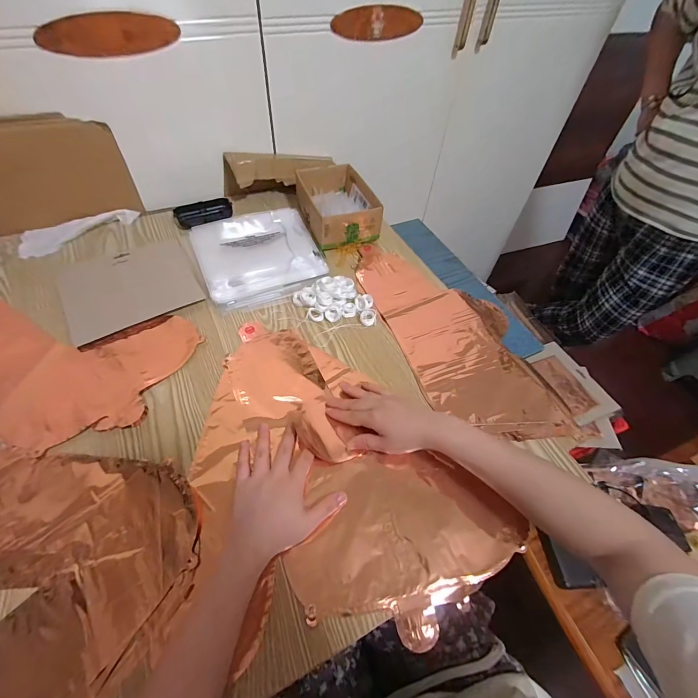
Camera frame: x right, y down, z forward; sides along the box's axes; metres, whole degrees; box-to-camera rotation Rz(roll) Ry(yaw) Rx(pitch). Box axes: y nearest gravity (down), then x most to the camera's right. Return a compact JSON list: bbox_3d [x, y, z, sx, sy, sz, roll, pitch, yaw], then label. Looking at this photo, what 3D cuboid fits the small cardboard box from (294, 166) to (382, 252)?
[{"bbox_3d":[-0.026,-0.296,0.712,0.128,0.064,0.201,-14,56,-14],"label":"small cardboard box"}]

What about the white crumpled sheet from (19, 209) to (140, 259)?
[{"bbox_3d":[-0.486,-0.213,0.634,0.190,0.016,0.069,-22,58,-19],"label":"white crumpled sheet"}]

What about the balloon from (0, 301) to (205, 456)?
[{"bbox_3d":[-0.462,0.000,0.494,0.436,0.018,0.221,15,54,7],"label":"balloon"}]

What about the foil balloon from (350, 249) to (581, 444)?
[{"bbox_3d":[0.169,-0.040,0.569,0.202,0.006,0.421,-17,57,-16],"label":"foil balloon"}]

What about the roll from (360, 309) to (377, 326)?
[{"bbox_3d":[0.032,-0.051,0.567,0.026,0.009,0.029,7,54,1],"label":"roll"}]

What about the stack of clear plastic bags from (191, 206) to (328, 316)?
[{"bbox_3d":[-0.166,-0.179,0.650,0.213,0.015,0.248,-19,57,-17],"label":"stack of clear plastic bags"}]

